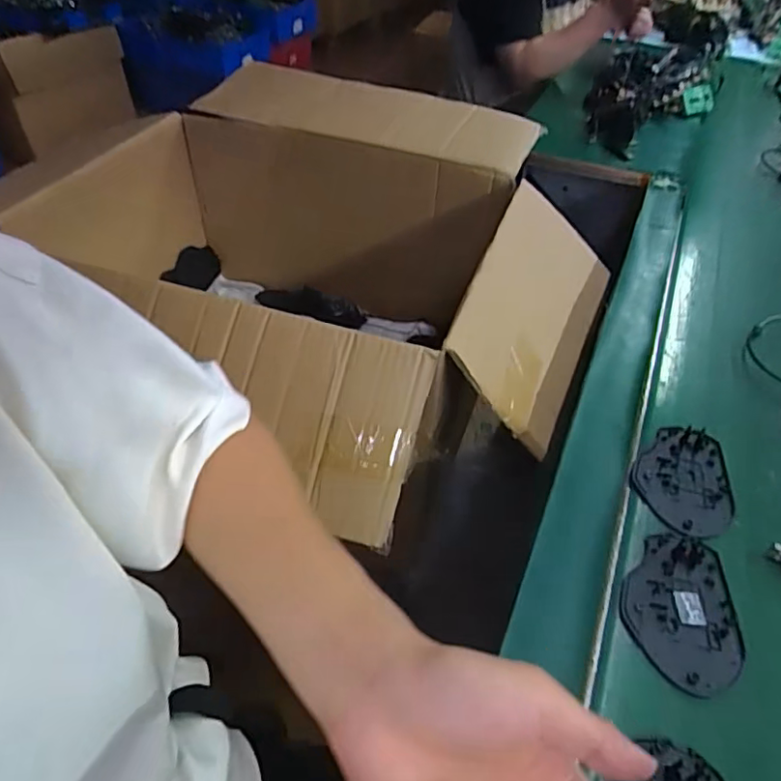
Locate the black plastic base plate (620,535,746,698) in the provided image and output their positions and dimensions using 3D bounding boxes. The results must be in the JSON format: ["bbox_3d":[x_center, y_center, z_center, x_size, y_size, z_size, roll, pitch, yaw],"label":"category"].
[{"bbox_3d":[0.197,0.147,0.390,0.074,0.005,0.109,12,48,11],"label":"black plastic base plate"}]

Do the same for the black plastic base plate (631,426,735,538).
[{"bbox_3d":[0.242,0.072,0.471,0.074,0.006,0.111,24,51,20],"label":"black plastic base plate"}]

